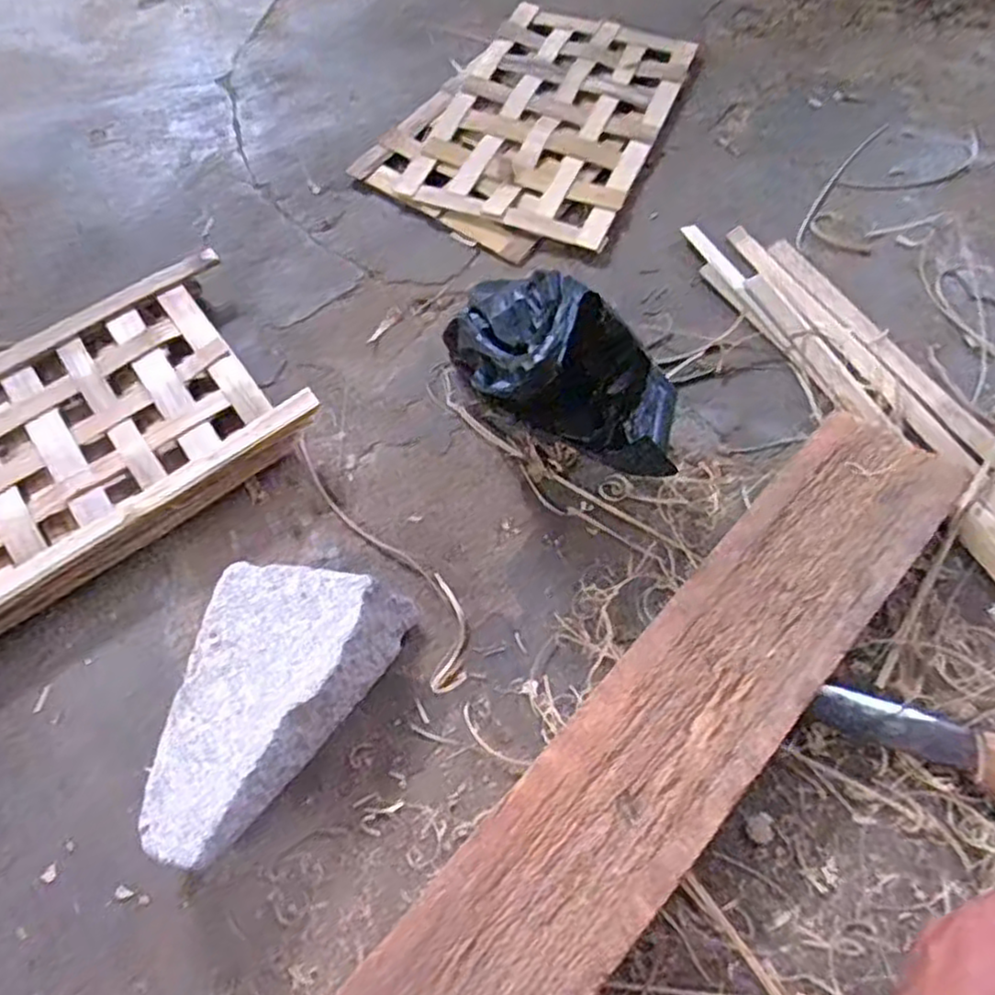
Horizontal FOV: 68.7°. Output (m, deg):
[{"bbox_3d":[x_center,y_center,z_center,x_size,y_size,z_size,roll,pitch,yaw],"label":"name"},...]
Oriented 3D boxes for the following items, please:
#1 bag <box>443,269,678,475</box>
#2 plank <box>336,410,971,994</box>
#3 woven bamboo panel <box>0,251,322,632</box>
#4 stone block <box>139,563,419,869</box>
[{"bbox_3d":[0.048,-0.095,0.540,0.206,0.089,0.105,37,70,18],"label":"bag"},{"bbox_3d":[0.042,0.231,0.446,0.113,0.018,0.797,39,71,19],"label":"plank"},{"bbox_3d":[-0.388,-0.025,0.616,0.432,0.044,0.249,-34,67,-14],"label":"woven bamboo panel"},{"bbox_3d":[-0.148,0.150,0.509,0.132,0.065,0.190,7,64,5],"label":"stone block"}]

